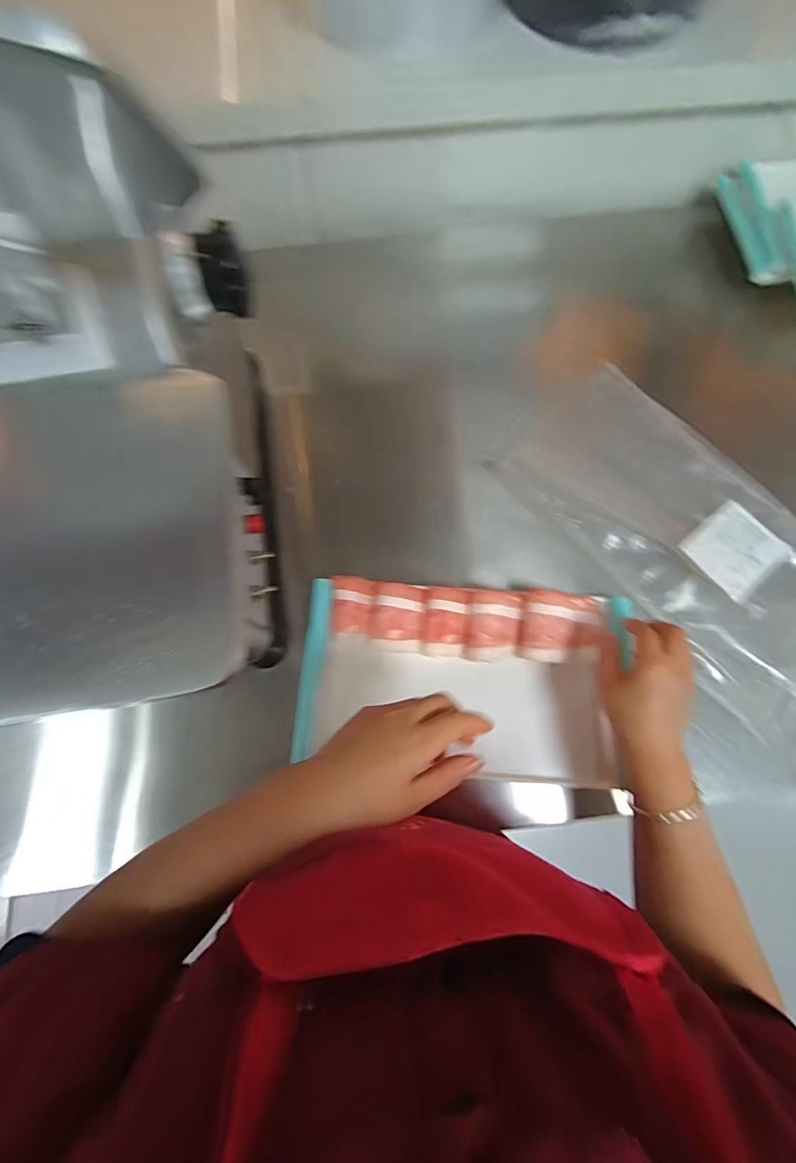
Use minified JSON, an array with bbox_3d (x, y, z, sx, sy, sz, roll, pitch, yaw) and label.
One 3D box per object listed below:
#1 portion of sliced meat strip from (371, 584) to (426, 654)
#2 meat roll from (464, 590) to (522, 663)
[{"bbox_3d":[0.000,0.038,0.475,0.058,0.008,0.074,4,77,1],"label":"portion of sliced meat strip"},{"bbox_3d":[0.102,0.048,0.468,0.055,0.018,0.074,6,77,2],"label":"meat roll"}]

